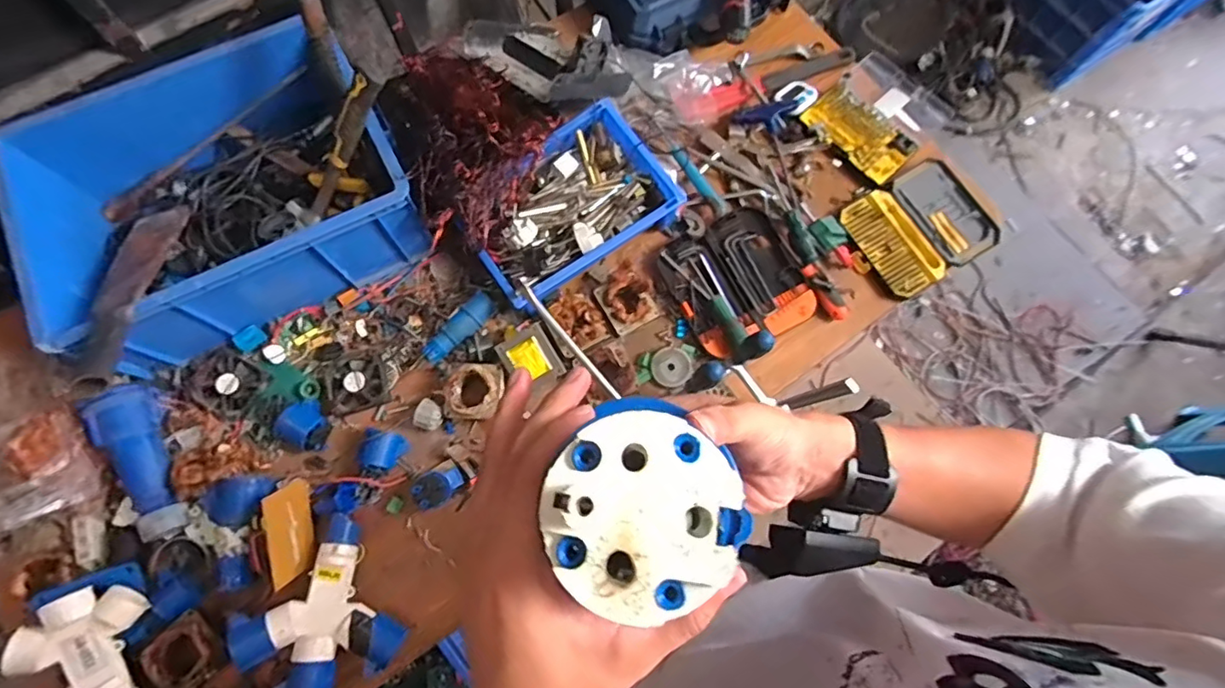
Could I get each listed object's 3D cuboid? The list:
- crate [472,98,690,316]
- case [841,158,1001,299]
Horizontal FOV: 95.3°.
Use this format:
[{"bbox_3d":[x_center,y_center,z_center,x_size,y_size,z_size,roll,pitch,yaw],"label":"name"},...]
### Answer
[{"bbox_3d":[-0.071,-0.210,0.883,0.314,0.097,0.208,-35,76,-11],"label":"crate"},{"bbox_3d":[0.507,-0.191,0.938,0.242,0.031,0.178,-29,75,-10],"label":"case"}]

